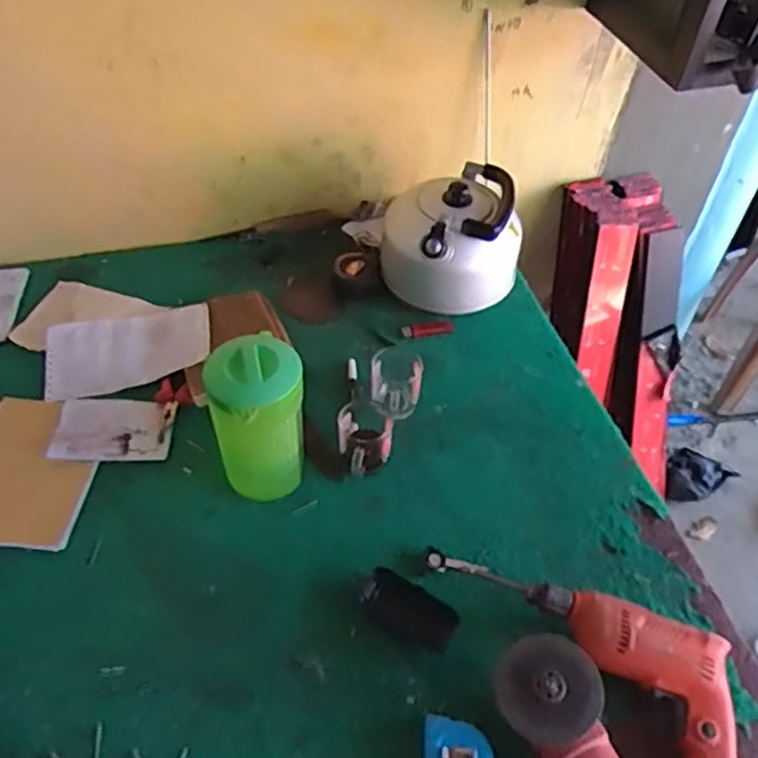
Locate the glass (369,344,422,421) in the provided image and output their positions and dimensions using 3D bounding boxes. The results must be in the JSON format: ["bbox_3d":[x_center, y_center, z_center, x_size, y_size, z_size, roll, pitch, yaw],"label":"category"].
[{"bbox_3d":[0.021,0.014,0.944,0.068,0.077,0.085,5,49,1],"label":"glass"}]

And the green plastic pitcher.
[{"bbox_3d":[-0.142,0.050,0.817,0.103,0.199,0.105,1,49,-1],"label":"green plastic pitcher"}]

